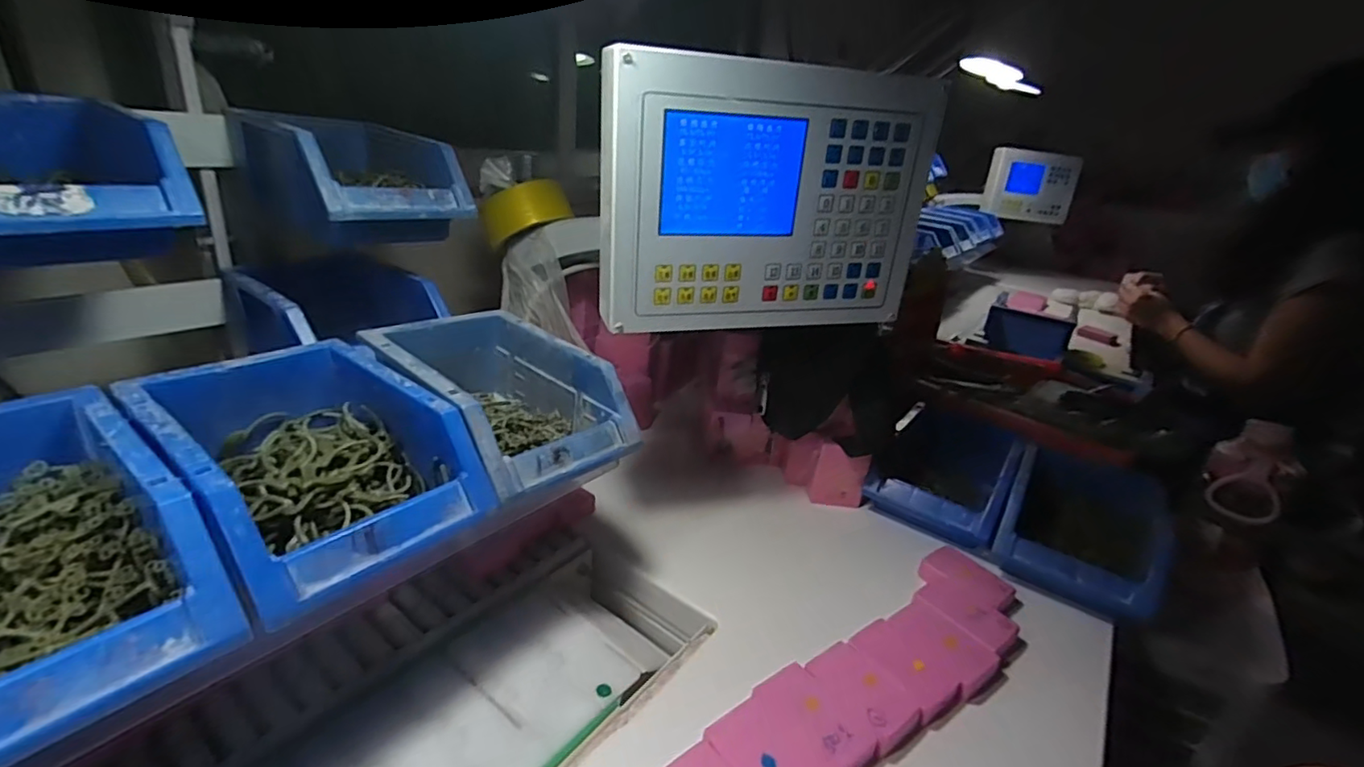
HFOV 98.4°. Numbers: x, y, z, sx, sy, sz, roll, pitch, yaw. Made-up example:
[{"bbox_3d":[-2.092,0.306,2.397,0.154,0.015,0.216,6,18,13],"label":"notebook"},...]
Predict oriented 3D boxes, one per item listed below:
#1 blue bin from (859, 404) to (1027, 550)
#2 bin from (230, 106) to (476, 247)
[{"bbox_3d":[0.288,0.088,0.630,0.121,0.059,0.170,17,26,30],"label":"blue bin"},{"bbox_3d":[-0.280,-0.177,0.503,0.178,0.084,0.123,21,29,33],"label":"bin"}]

